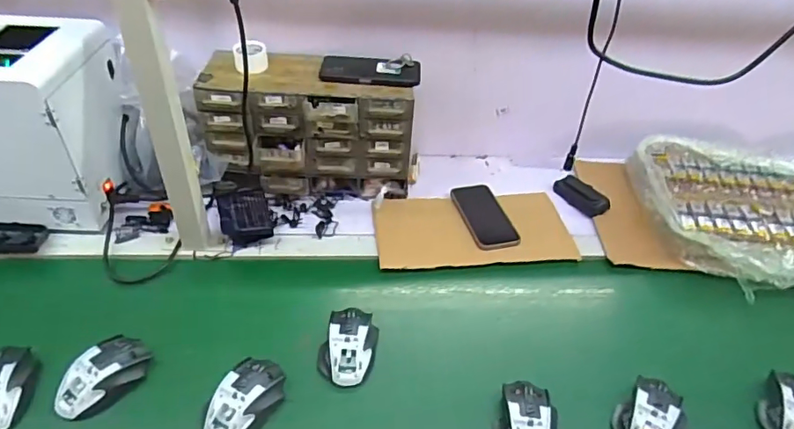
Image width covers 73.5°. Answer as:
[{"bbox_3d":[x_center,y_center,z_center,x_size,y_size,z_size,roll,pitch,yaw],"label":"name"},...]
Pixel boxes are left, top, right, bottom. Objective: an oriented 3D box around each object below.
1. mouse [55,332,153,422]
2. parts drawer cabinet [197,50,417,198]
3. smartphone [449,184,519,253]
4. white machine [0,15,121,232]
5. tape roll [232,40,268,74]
[{"bbox_3d":[-0.370,0.204,0.672,0.064,0.039,0.120,23,46,19],"label":"mouse"},{"bbox_3d":[-0.157,-0.149,0.937,0.328,0.207,0.166,-5,44,-10],"label":"parts drawer cabinet"},{"bbox_3d":[0.154,-0.001,0.943,0.080,0.005,0.166,-8,44,-13],"label":"smartphone"},{"bbox_3d":[-0.629,-0.139,0.843,0.327,0.274,0.222,-1,43,-6],"label":"white machine"},{"bbox_3d":[-0.239,-0.258,0.870,0.052,0.041,0.052,2,43,-2],"label":"tape roll"}]

